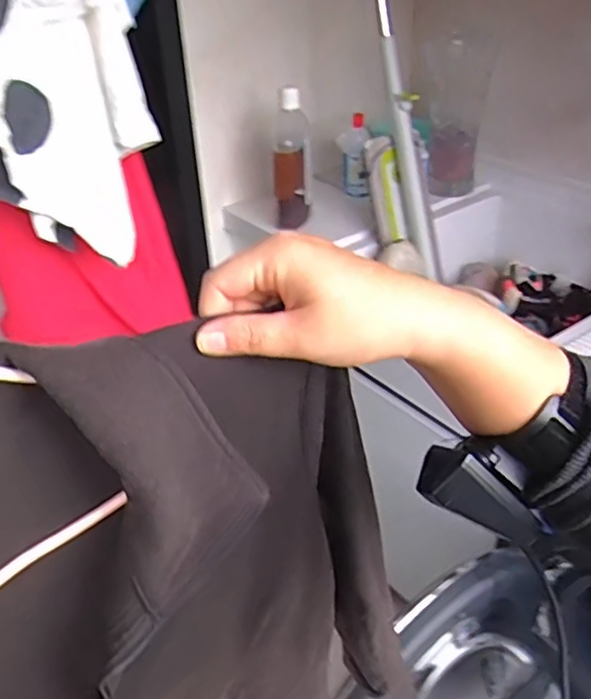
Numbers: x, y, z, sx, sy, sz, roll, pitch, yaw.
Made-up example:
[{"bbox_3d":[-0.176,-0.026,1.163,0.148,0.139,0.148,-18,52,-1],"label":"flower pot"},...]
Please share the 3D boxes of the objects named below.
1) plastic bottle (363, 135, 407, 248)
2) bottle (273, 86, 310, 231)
[{"bbox_3d":[0.179,-0.321,1.283,0.067,0.215,0.048,-14,11,-16],"label":"plastic bottle"},{"bbox_3d":[-0.008,-0.383,1.294,0.071,0.257,0.072,0,34,5],"label":"bottle"}]

